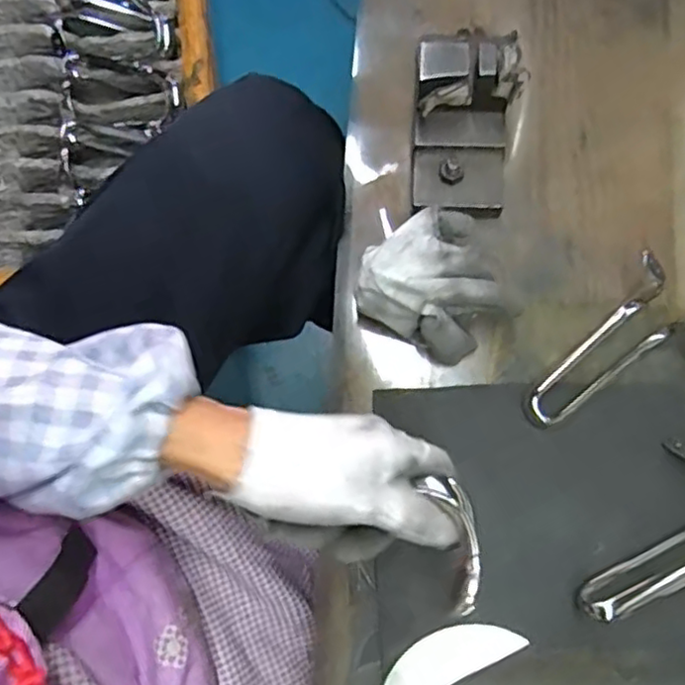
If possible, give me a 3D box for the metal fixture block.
[{"bbox_3d":[0.081,-0.139,0.448,0.062,0.075,0.092,1,78,1],"label":"metal fixture block"}]

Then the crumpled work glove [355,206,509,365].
[{"bbox_3d":[0.058,-0.036,0.431,0.095,0.067,0.071,30,80,6],"label":"crumpled work glove"}]

